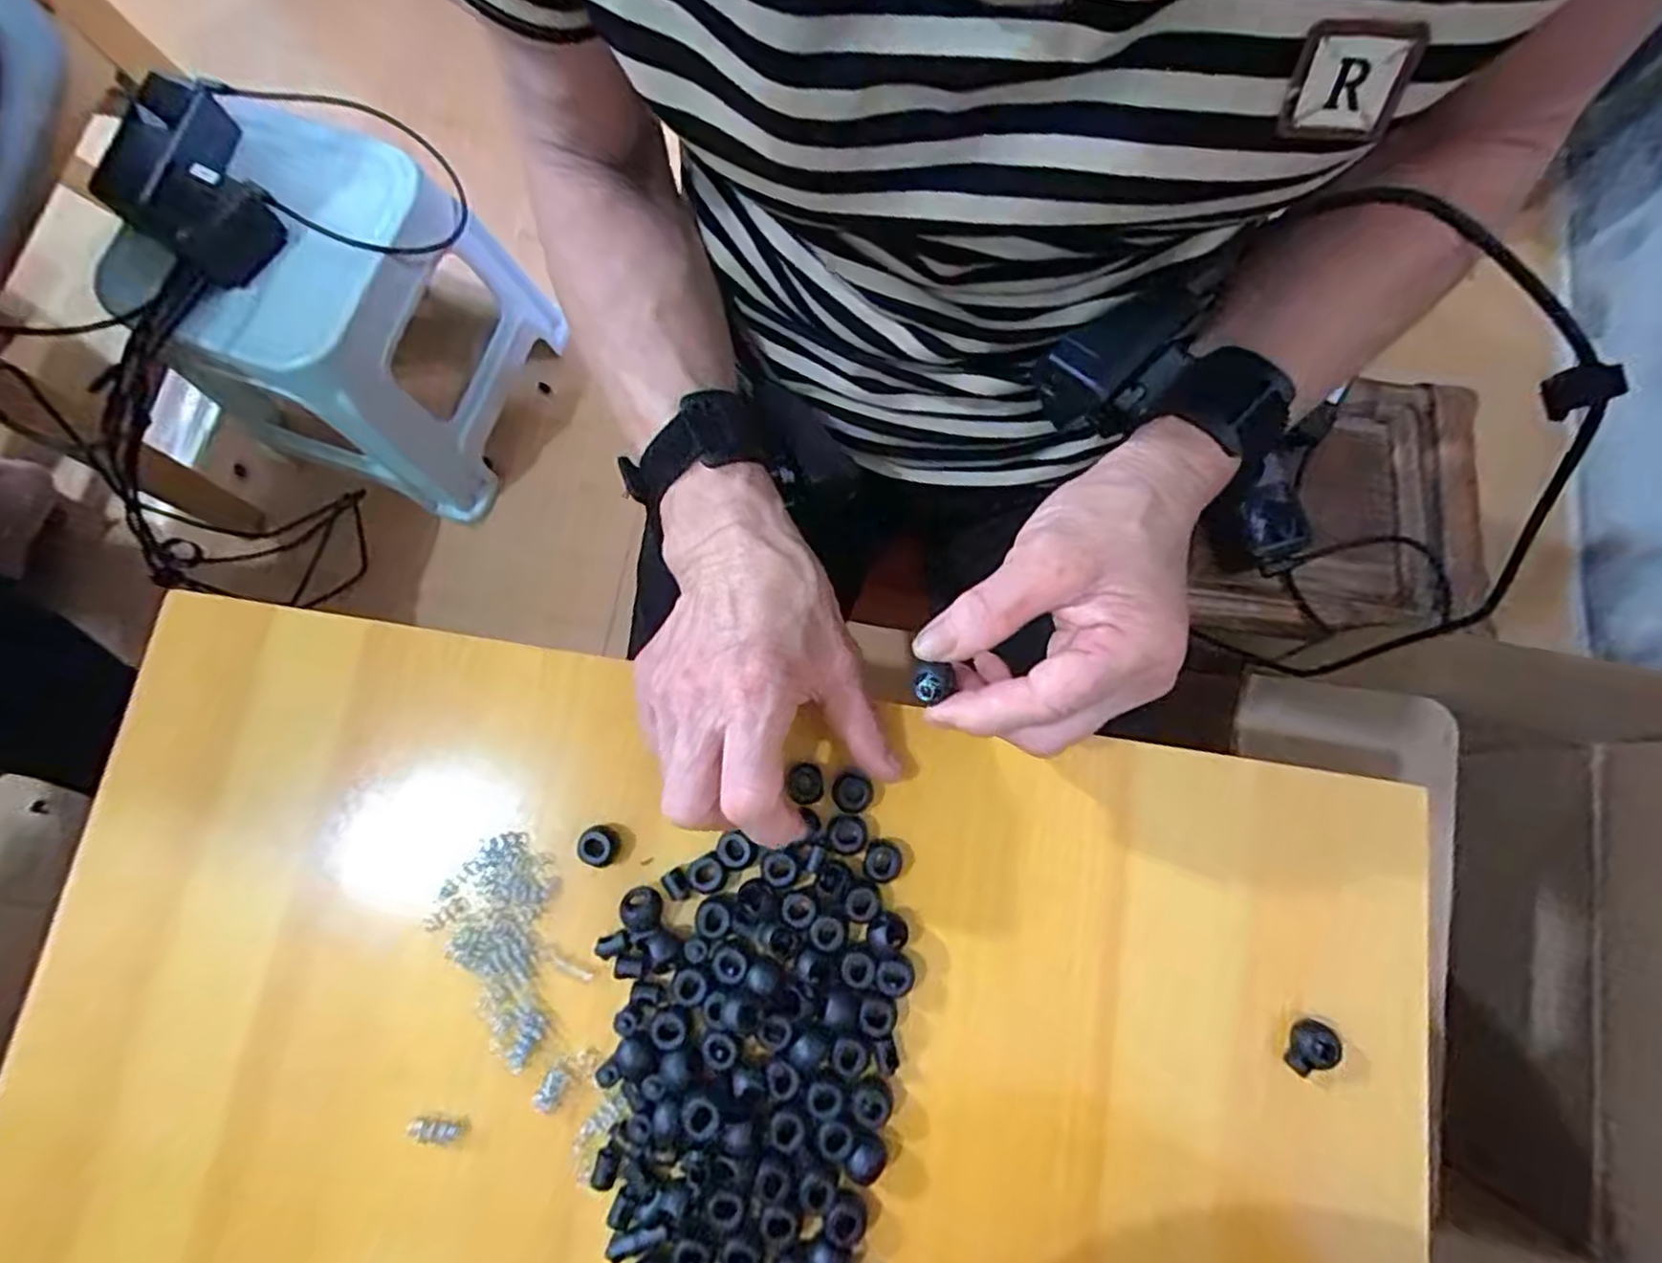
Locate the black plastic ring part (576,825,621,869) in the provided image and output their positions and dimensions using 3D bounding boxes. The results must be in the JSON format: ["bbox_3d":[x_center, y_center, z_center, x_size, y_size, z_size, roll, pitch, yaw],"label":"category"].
[{"bbox_3d":[-0.102,0.094,0.315,0.017,0.012,0.017,3,80,1],"label":"black plastic ring part"}]

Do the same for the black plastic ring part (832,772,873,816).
[{"bbox_3d":[0.009,0.072,0.320,0.018,0.009,0.017,0,80,1],"label":"black plastic ring part"}]

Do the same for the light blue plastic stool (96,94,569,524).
[{"bbox_3d":[-0.488,-0.319,0.759,0.231,0.259,0.277,19,79,5],"label":"light blue plastic stool"}]

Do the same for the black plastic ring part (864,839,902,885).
[{"bbox_3d":[0.022,0.100,0.312,0.016,0.011,0.017,0,80,1],"label":"black plastic ring part"}]

